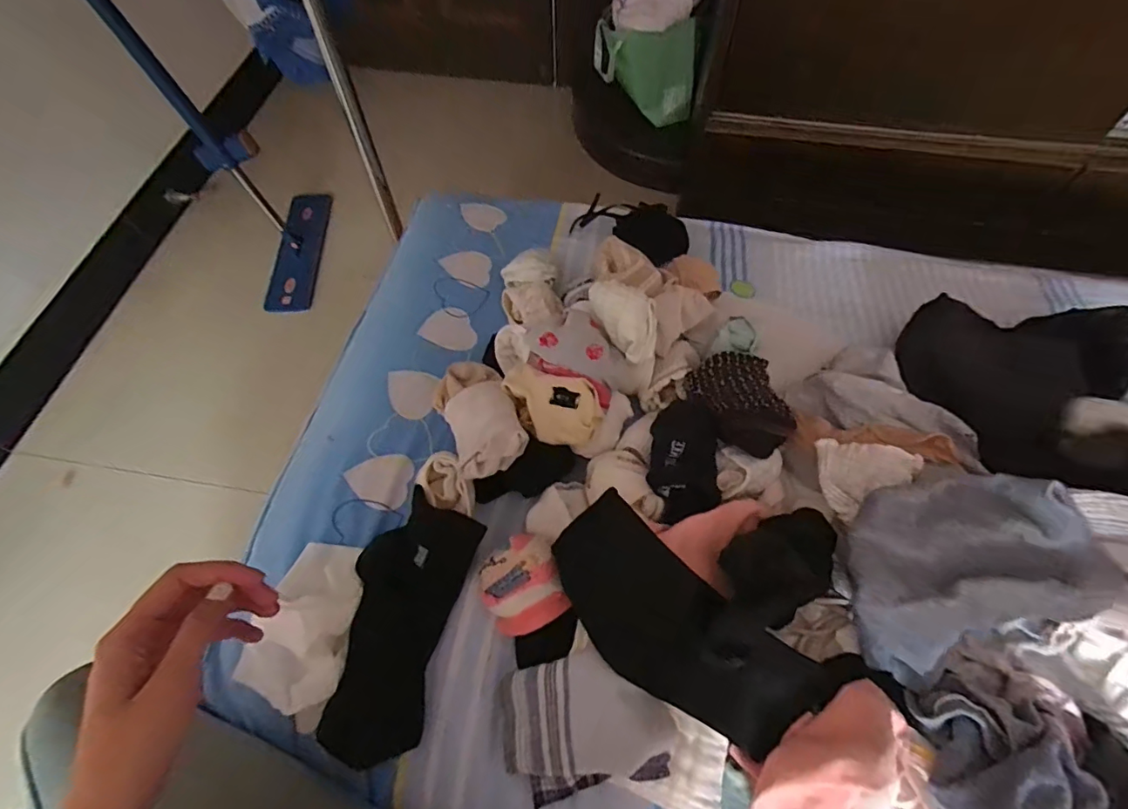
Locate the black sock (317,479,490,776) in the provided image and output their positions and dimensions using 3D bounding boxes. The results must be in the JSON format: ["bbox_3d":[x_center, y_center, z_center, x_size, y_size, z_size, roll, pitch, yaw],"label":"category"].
[{"bbox_3d":[-0.144,0.186,0.452,0.098,0.035,0.212,15,78,9],"label":"black sock"}]

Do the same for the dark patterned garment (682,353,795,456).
[{"bbox_3d":[0.163,0.000,0.496,0.069,0.059,0.104,-36,65,-21],"label":"dark patterned garment"}]

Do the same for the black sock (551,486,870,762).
[{"bbox_3d":[0.096,0.177,0.413,0.235,0.030,0.100,38,81,-3],"label":"black sock"}]

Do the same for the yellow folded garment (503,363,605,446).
[{"bbox_3d":[-0.014,0.004,0.481,0.094,0.046,0.058,17,63,10],"label":"yellow folded garment"}]

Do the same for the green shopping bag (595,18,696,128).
[{"bbox_3d":[0.215,-0.906,1.437,0.278,0.214,0.131,6,62,4],"label":"green shopping bag"}]

